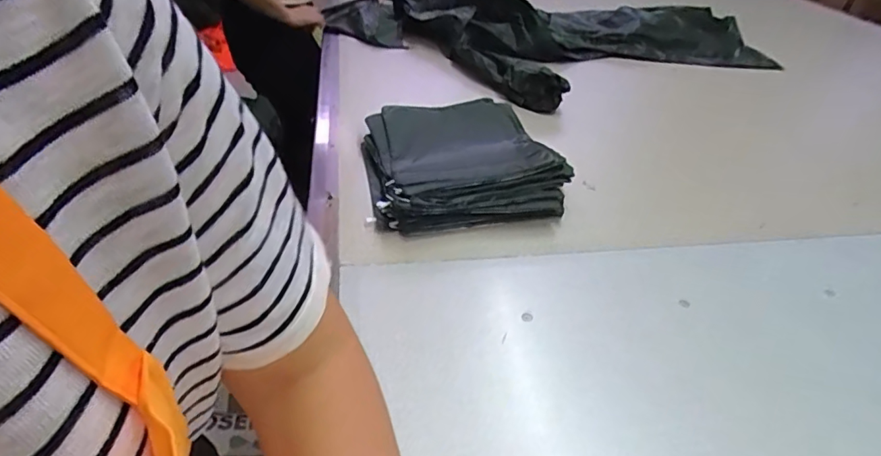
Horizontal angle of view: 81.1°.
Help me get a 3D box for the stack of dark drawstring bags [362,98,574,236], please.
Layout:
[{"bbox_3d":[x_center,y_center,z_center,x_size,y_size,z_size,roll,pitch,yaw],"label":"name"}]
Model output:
[{"bbox_3d":[0.030,-0.130,0.918,0.318,0.055,0.364,-5,37,-12],"label":"stack of dark drawstring bags"}]

